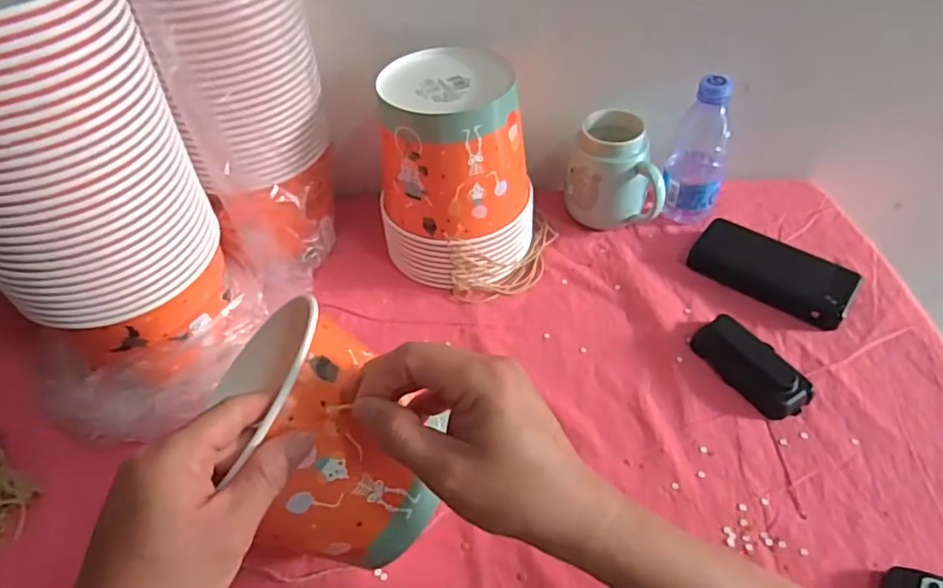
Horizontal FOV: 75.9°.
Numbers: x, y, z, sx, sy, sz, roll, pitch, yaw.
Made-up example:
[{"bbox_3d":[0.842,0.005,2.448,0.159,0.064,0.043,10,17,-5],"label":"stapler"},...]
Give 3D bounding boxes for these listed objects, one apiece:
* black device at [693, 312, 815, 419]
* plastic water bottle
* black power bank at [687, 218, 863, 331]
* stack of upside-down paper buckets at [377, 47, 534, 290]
[{"bbox_3d":[0.256,0.064,0.556,0.056,0.020,0.108,-25,51,-18],"label":"black device"},{"bbox_3d":[0.246,-0.152,0.651,0.061,0.155,0.058,10,49,12],"label":"plastic water bottle"},{"bbox_3d":[0.310,-0.027,0.622,0.154,0.022,0.078,30,56,26],"label":"black power bank"},{"bbox_3d":[-0.016,-0.119,0.617,0.155,0.191,0.142,2,48,4],"label":"stack of upside-down paper buckets"}]

